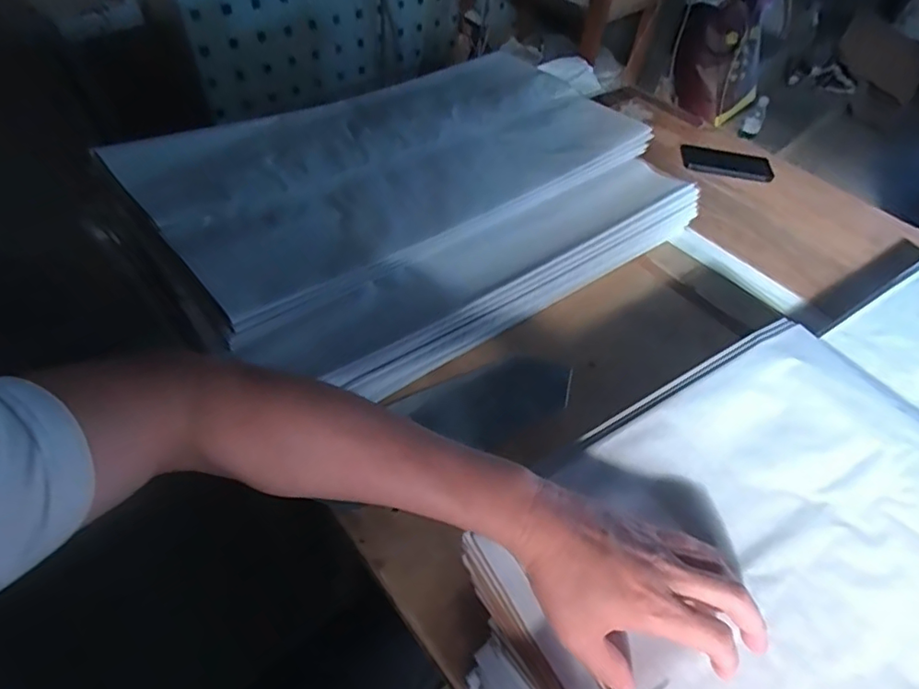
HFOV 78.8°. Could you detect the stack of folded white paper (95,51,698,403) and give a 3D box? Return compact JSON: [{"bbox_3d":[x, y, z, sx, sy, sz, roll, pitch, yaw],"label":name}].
[{"bbox_3d":[-0.042,-0.220,0.790,0.688,0.115,0.455,-28,58,-26],"label":"stack of folded white paper"}]

